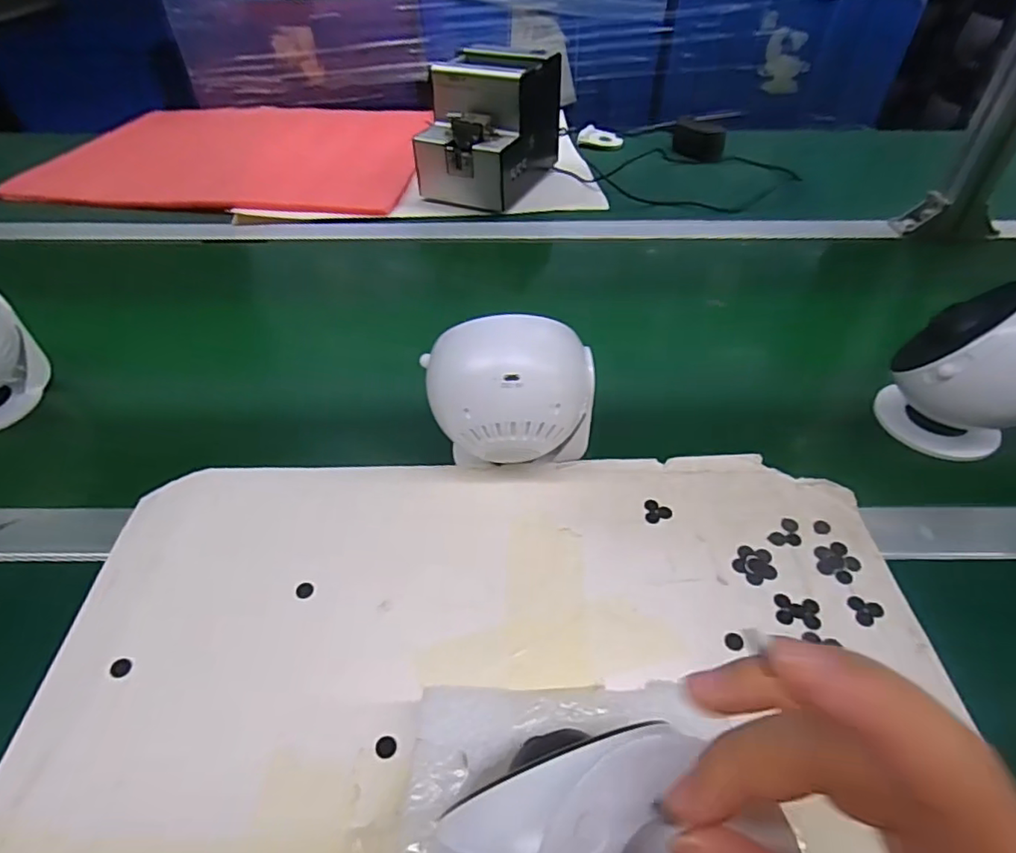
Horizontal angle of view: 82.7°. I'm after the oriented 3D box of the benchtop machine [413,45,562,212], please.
[{"bbox_3d":[-0.024,-0.396,0.758,0.124,0.134,0.188,20,48,19],"label":"benchtop machine"}]

